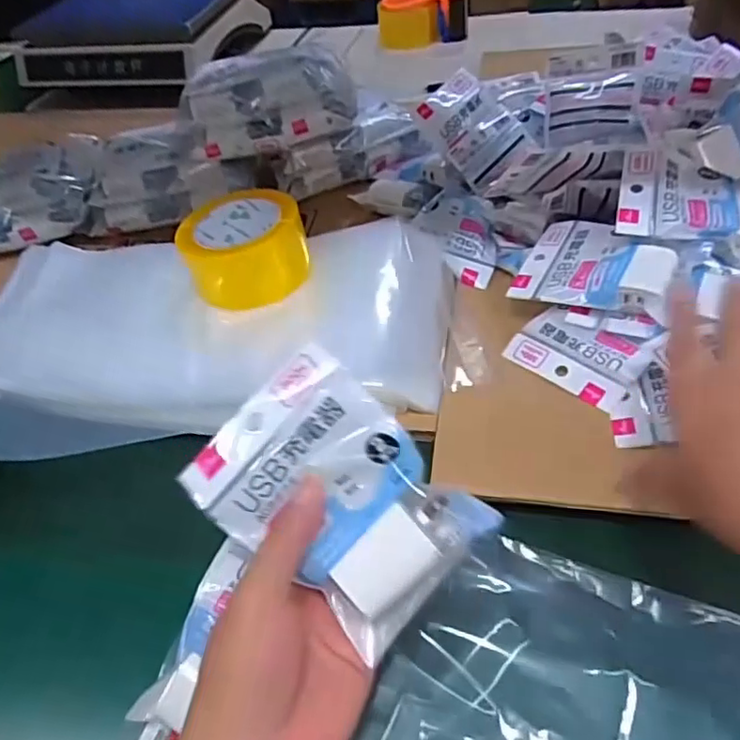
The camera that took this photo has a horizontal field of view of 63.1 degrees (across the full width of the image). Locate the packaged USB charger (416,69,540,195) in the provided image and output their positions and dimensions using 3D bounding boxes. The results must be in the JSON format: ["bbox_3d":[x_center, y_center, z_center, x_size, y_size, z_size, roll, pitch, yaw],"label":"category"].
[{"bbox_3d":[0.108,-0.250,0.626,0.109,0.017,0.093,44,74,-1],"label":"packaged USB charger"}]

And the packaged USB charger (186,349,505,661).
[{"bbox_3d":[-0.016,0.060,0.284,0.126,0.017,0.093,41,93,9],"label":"packaged USB charger"}]

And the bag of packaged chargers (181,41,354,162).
[{"bbox_3d":[-0.105,-0.284,0.627,0.172,0.063,0.119,-10,46,-2],"label":"bag of packaged chargers"}]

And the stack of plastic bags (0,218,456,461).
[{"bbox_3d":[-0.134,-0.037,0.500,0.413,0.043,0.219,-3,56,-1],"label":"stack of plastic bags"}]

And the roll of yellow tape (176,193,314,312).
[{"bbox_3d":[-0.111,-0.112,0.538,0.101,0.057,0.101,-4,46,4],"label":"roll of yellow tape"}]

